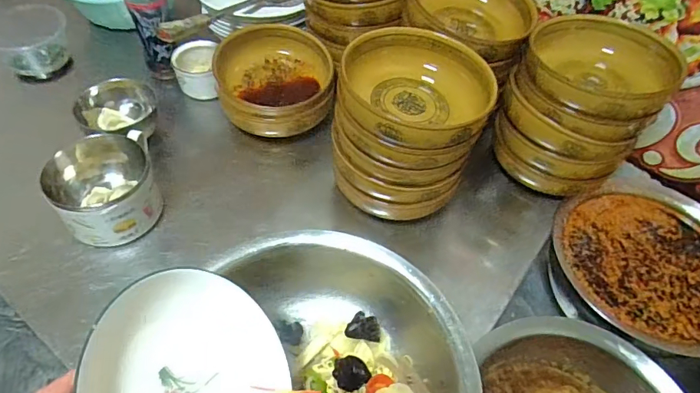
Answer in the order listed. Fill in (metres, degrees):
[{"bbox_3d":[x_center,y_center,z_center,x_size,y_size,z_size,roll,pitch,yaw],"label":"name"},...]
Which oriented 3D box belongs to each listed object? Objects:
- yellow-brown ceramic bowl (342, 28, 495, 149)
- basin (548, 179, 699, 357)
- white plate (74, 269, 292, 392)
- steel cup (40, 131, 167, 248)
[{"bbox_3d":[0.081,-0.135,0.592,0.167,0.079,0.180,2,52,-2],"label":"yellow-brown ceramic bowl"},{"bbox_3d":[0.456,0.112,0.718,0.278,0.077,0.275,2,52,-2],"label":"basin"},{"bbox_3d":[-0.123,0.161,0.388,0.199,0.040,0.184,31,42,-34],"label":"white plate"},{"bbox_3d":[-0.340,-0.005,0.664,0.141,0.112,0.124,-32,60,-25],"label":"steel cup"}]

